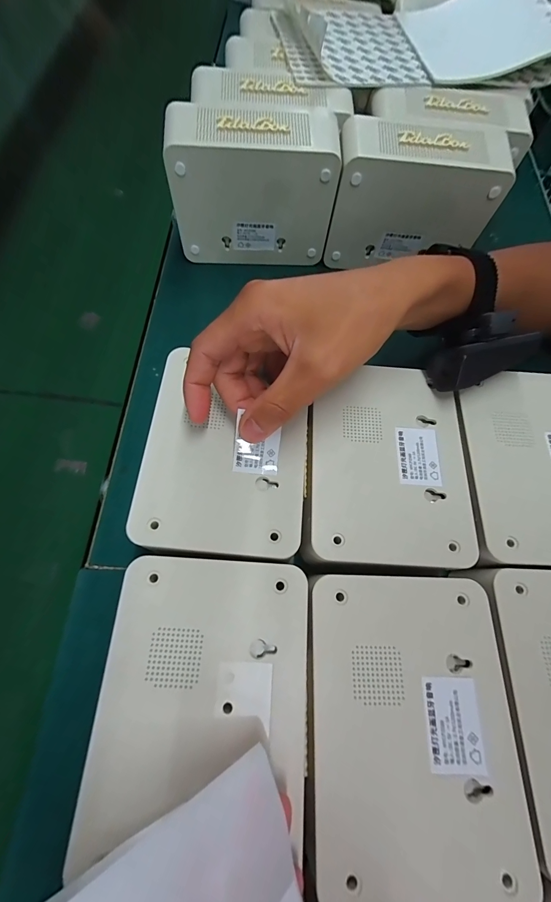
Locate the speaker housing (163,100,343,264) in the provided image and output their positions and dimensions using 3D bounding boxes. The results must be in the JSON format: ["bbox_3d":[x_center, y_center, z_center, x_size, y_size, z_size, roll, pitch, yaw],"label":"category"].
[{"bbox_3d":[-0.019,-0.235,0.304,0.140,0.103,0.054,-1,69,-4],"label":"speaker housing"}]

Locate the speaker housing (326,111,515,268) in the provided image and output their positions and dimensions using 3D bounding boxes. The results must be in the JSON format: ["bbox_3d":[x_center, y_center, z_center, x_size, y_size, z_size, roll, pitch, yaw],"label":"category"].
[{"bbox_3d":[0.125,-0.235,0.315,0.143,0.100,0.056,4,69,-2],"label":"speaker housing"}]

